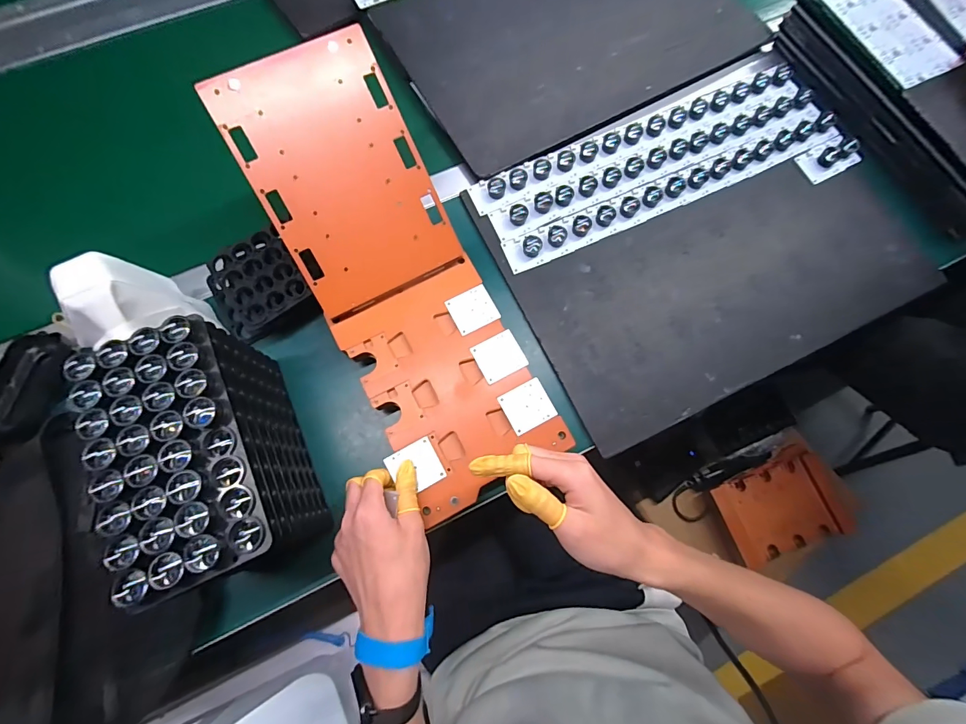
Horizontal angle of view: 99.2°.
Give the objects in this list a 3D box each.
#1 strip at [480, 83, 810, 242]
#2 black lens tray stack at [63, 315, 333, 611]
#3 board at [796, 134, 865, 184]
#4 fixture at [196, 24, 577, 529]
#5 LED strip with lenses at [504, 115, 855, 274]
[{"bbox_3d":[0.225,-0.257,0.526,0.456,0.019,0.049,-23,77,-7],"label":"strip"},{"bbox_3d":[-0.229,0.082,0.362,0.102,0.150,0.197,-24,77,-7],"label":"black lens tray stack"},{"bbox_3d":[0.453,-0.268,0.534,0.074,0.019,0.045,-27,78,-7],"label":"board"},{"bbox_3d":[-0.086,-0.081,0.419,0.160,0.061,0.444,-28,94,-8],"label":"fixture"},{"bbox_3d":[0.245,-0.219,0.519,0.469,0.019,0.043,-24,77,-7],"label":"LED strip with lenses"}]

